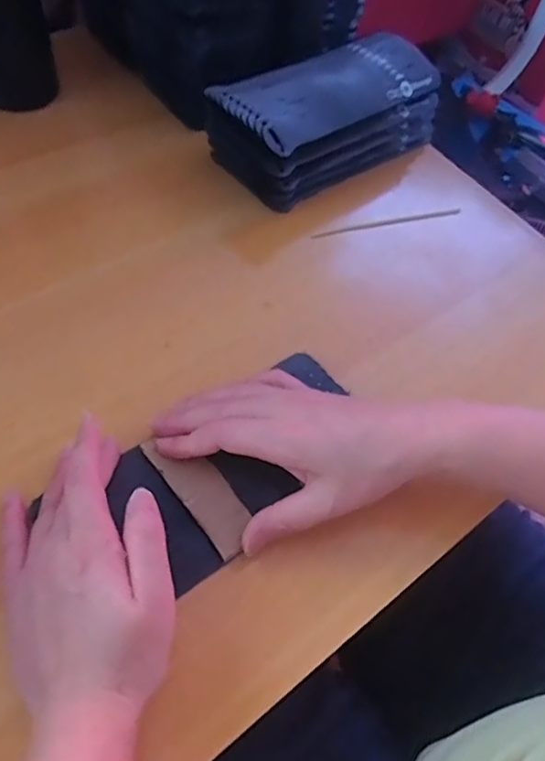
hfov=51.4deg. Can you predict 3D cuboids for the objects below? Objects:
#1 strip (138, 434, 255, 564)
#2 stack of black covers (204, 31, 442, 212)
[{"bbox_3d":[-0.042,0.061,0.328,0.026,0.008,0.082,-36,75,-17],"label":"strip"},{"bbox_3d":[0.048,-0.229,0.486,0.208,0.062,0.101,-36,70,-26],"label":"stack of black covers"}]

